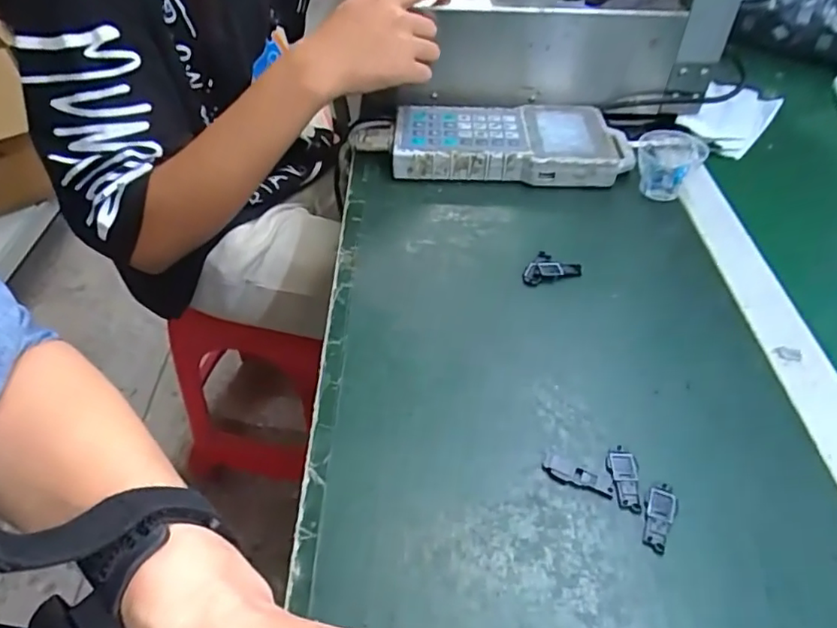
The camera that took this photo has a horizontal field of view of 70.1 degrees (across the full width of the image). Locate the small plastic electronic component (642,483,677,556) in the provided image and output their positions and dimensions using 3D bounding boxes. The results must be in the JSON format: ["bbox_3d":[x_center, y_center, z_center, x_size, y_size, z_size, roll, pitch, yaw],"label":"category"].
[{"bbox_3d":[0.130,0.109,0.322,0.015,0.004,0.039,22,48,21],"label":"small plastic electronic component"}]

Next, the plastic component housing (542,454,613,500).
[{"bbox_3d":[0.090,0.092,0.337,0.038,0.004,0.015,23,49,22],"label":"plastic component housing"}]

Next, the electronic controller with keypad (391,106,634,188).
[{"bbox_3d":[0.092,-0.168,0.582,0.230,0.036,0.106,1,44,1],"label":"electronic controller with keypad"}]

